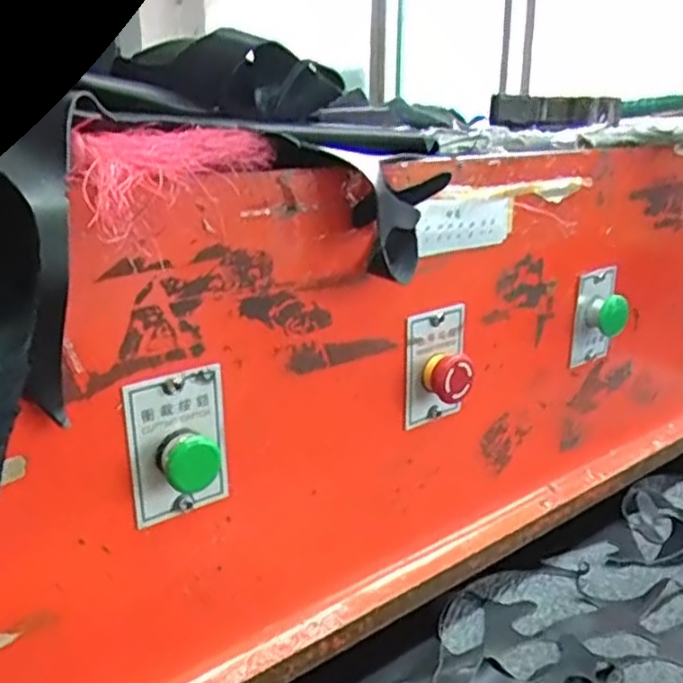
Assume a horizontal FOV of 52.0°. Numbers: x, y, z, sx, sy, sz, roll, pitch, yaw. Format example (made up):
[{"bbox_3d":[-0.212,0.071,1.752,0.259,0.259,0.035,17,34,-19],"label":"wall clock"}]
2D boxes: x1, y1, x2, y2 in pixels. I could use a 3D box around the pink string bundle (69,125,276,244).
[{"bbox_3d":[-0.092,-0.088,0.372,0.103,0.045,0.051,-15,24,-39],"label":"pink string bundle"}]

